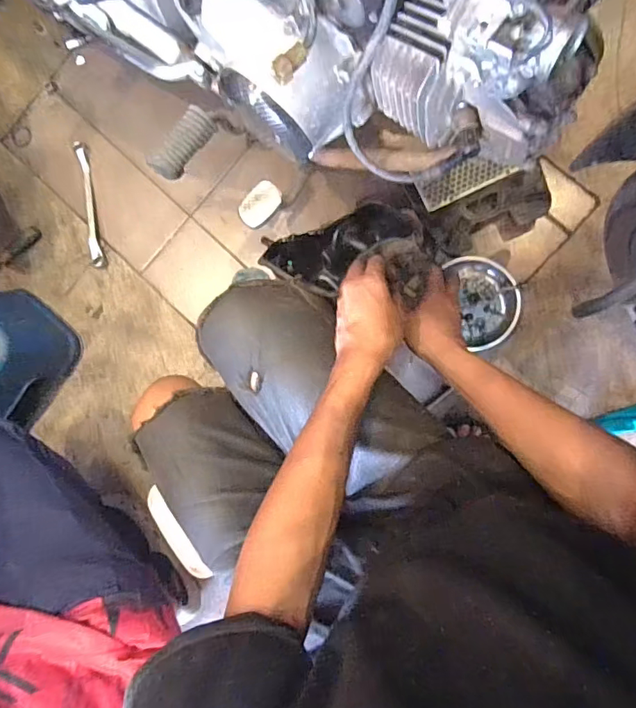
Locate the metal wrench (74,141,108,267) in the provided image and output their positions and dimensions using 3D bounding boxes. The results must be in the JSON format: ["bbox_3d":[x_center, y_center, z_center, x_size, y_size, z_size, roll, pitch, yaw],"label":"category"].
[{"bbox_3d":[-0.445,-0.288,0.925,0.034,0.009,0.252,-12,87,8],"label":"metal wrench"}]

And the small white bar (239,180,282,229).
[{"bbox_3d":[-0.072,-0.183,0.584,0.040,0.008,0.056,43,95,7],"label":"small white bar"}]

